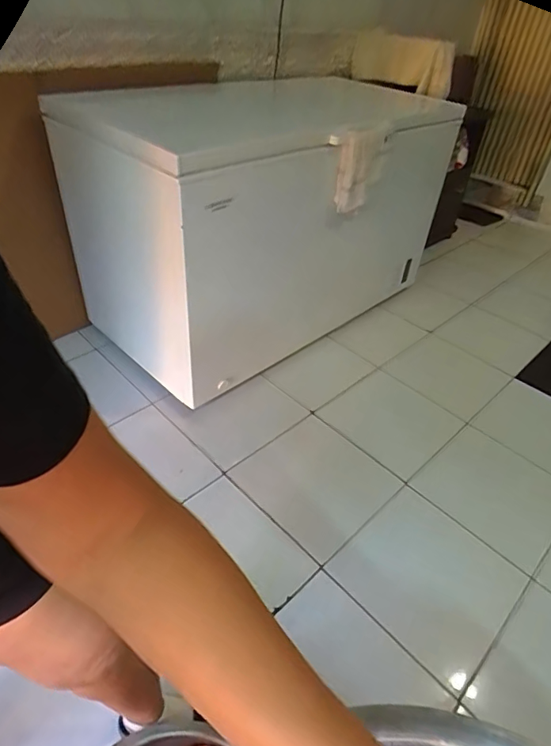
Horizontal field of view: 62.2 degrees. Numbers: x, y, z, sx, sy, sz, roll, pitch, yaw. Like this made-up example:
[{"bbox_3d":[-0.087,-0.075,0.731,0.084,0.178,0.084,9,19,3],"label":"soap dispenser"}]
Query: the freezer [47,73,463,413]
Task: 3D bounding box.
[{"bbox_3d":[0.050,-0.594,1.825,1.468,0.797,0.735,-30,50,-35],"label":"freezer"}]

